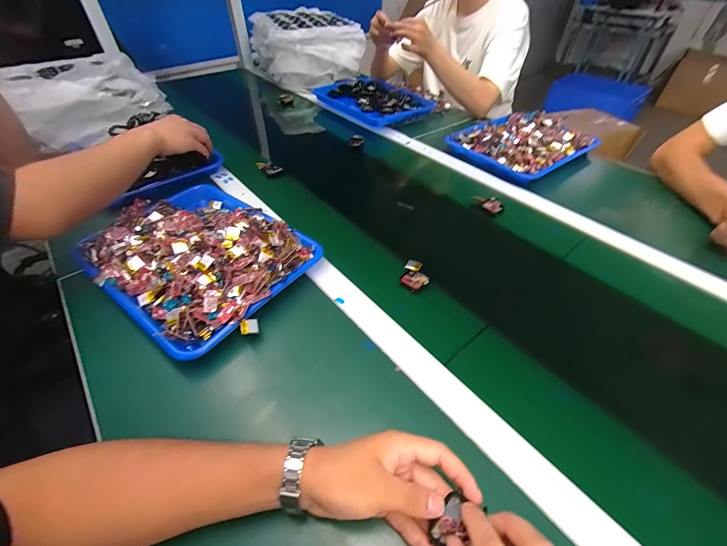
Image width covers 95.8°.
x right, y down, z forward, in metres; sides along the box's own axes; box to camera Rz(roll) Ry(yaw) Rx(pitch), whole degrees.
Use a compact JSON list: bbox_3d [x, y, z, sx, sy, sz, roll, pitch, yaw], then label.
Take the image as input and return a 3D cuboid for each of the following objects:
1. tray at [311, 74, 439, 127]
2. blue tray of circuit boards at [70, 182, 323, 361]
[{"bbox_3d":[0.023,-0.510,0.982,0.222,0.056,0.342,-29,52,-26],"label":"tray"},{"bbox_3d":[-0.256,-0.035,0.506,0.324,0.055,0.249,30,52,26],"label":"blue tray of circuit boards"}]

